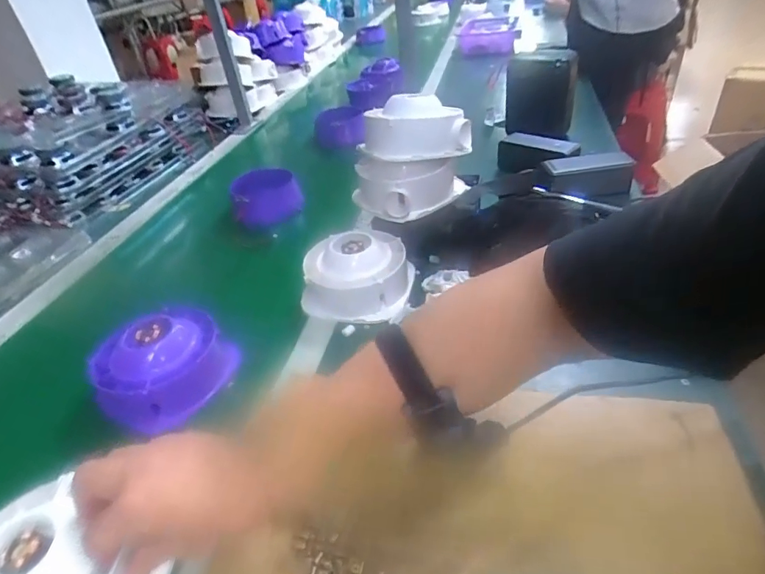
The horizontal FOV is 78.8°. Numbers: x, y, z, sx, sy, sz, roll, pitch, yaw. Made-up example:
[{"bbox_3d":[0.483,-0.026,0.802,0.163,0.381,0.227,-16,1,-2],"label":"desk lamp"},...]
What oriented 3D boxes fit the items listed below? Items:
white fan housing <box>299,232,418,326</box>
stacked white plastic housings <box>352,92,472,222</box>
[{"bbox_3d":[-0.031,-0.024,0.588,0.134,0.069,0.132,-2,38,6],"label":"white fan housing"},{"bbox_3d":[0.032,-0.172,0.604,0.127,0.126,0.119,26,48,37],"label":"stacked white plastic housings"}]

